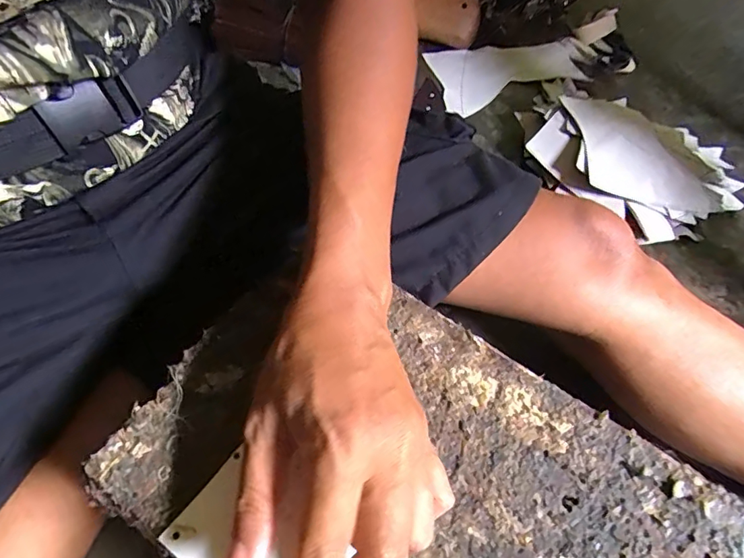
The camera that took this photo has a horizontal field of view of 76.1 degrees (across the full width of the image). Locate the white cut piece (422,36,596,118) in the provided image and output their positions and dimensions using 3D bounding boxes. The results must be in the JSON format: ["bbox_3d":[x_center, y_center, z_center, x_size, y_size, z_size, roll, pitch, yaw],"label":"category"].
[{"bbox_3d":[0.213,-0.308,0.707,0.246,0.016,0.131,-12,64,-12],"label":"white cut piece"}]

